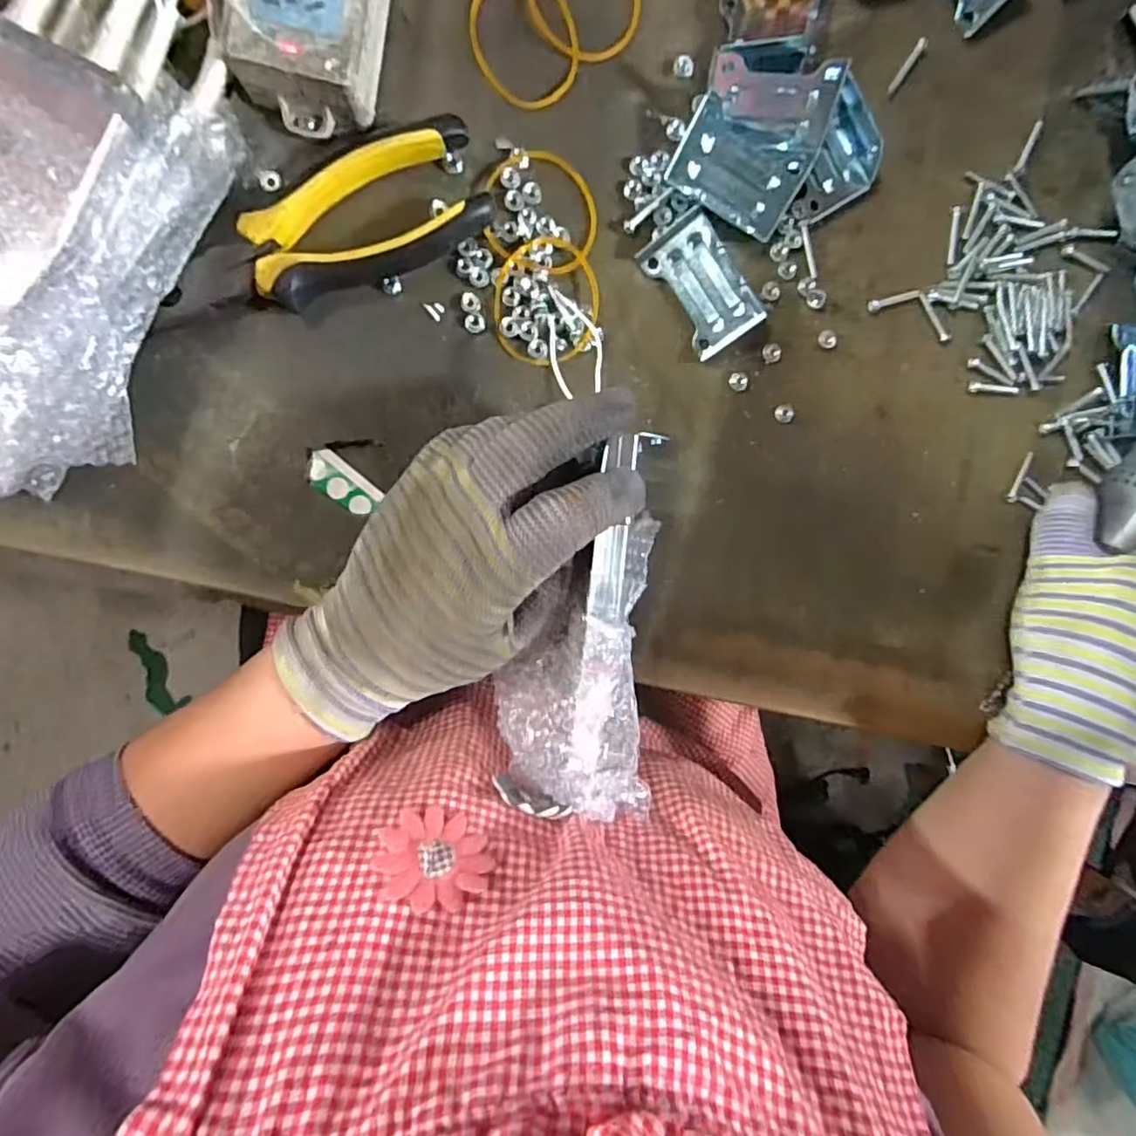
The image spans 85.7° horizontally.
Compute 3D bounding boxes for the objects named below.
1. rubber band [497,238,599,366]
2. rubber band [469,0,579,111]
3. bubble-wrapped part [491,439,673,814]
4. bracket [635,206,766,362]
[{"bbox_3d":[-0.010,-0.126,0.287,0.050,0.006,0.058,-4,96,-6],"label":"rubber band"},{"bbox_3d":[-0.020,-0.241,0.278,0.047,0.005,0.057,-28,98,-3],"label":"rubber band"},{"bbox_3d":[0.011,0.025,0.262,0.065,0.039,0.153,10,91,-7],"label":"bubble-wrapped part"},{"bbox_3d":[0.064,-0.135,0.294,0.035,0.008,0.060,-32,96,19],"label":"bracket"}]

